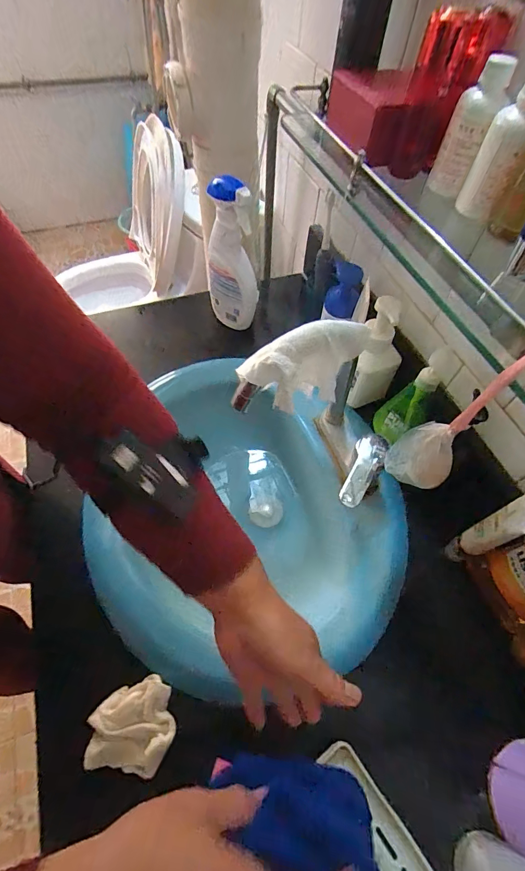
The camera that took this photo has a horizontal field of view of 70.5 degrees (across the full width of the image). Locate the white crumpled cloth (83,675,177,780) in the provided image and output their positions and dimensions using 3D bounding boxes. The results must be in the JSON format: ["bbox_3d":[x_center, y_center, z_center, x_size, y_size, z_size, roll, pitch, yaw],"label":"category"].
[{"bbox_3d":[-0.141,0.311,0.391,0.090,0.017,0.079,-13,60,-10],"label":"white crumpled cloth"}]

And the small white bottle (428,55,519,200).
[{"bbox_3d":[0.193,-0.288,0.358,0.042,0.105,0.030,20,60,9],"label":"small white bottle"}]

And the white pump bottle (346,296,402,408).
[{"bbox_3d":[0.176,-0.114,0.569,0.063,0.181,0.077,28,62,14],"label":"white pump bottle"}]

